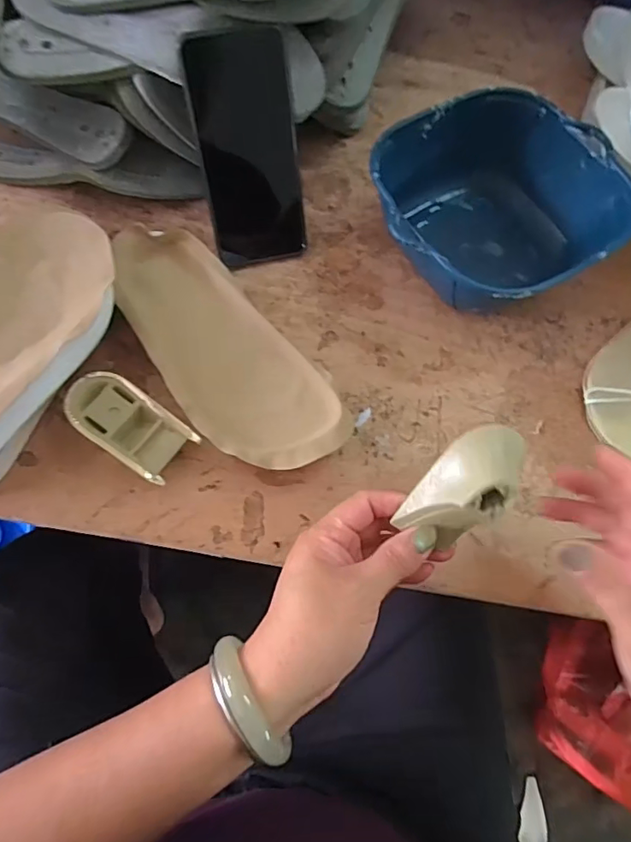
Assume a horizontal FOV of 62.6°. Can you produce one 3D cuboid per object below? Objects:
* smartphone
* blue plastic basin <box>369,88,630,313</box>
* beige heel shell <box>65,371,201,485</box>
[{"bbox_3d":[-0.052,-0.206,0.411,0.074,0.165,0.007,-10,39,-5],"label":"smartphone"},{"bbox_3d":[0.145,-0.174,0.441,0.200,0.076,0.185,-31,72,-13],"label":"blue plastic basin"},{"bbox_3d":[-0.135,0.004,0.381,0.088,0.037,0.047,33,71,11],"label":"beige heel shell"}]

